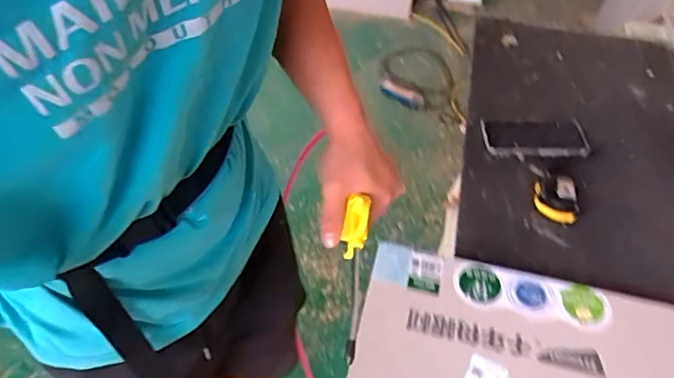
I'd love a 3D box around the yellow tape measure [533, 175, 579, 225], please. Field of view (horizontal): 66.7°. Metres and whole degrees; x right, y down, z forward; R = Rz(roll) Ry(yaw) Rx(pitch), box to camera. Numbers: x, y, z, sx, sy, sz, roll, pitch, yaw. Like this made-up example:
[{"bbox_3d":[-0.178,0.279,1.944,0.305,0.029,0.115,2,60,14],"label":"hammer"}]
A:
[{"bbox_3d":[0.305,0.011,0.708,0.053,0.036,0.072,0,50,-3],"label":"yellow tape measure"}]

